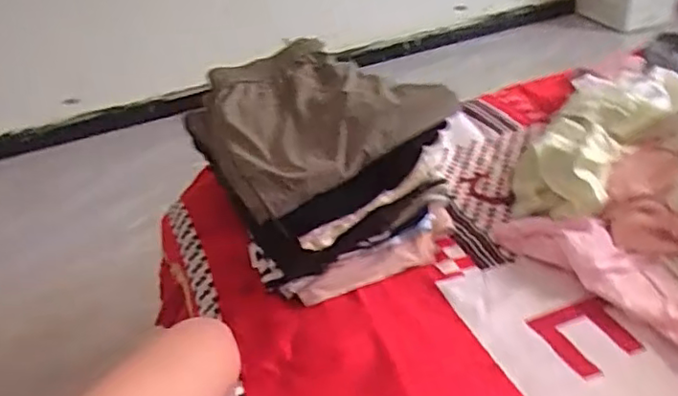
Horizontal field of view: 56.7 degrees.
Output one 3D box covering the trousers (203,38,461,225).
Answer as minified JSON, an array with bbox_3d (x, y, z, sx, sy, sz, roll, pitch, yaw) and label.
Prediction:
[{"bbox_3d":[-0.036,-0.123,0.891,0.289,0.085,0.349,-18,35,-16],"label":"trousers"}]

